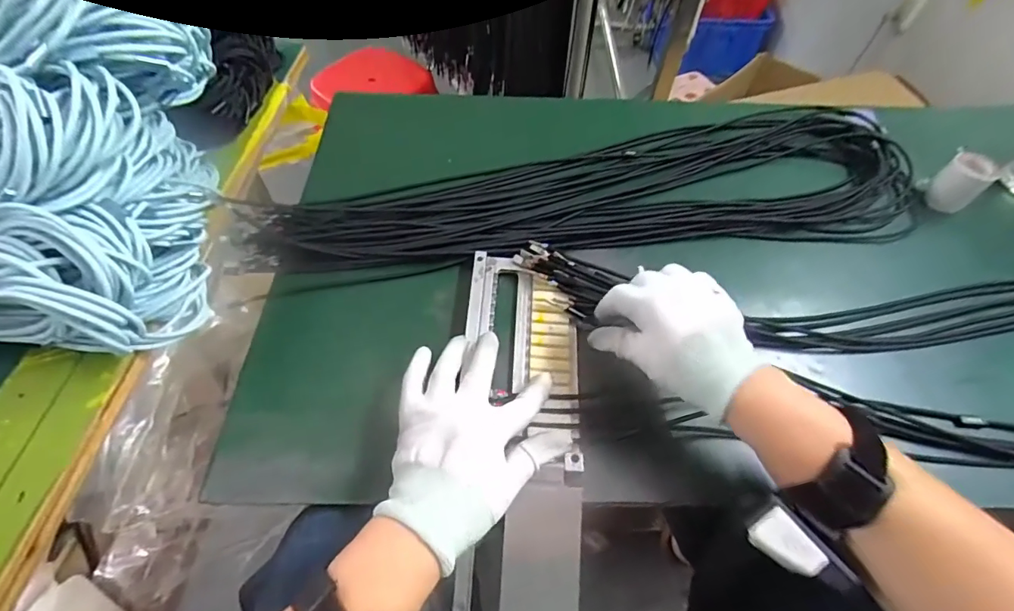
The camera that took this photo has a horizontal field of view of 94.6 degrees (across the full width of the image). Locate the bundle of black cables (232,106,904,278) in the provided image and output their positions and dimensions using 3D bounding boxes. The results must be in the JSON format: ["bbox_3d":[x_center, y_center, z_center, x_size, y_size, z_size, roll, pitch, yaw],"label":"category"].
[{"bbox_3d":[0.101,-0.128,0.521,0.703,0.039,0.172,-5,56,-5],"label":"bundle of black cables"}]

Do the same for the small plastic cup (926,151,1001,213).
[{"bbox_3d":[0.490,-0.133,0.507,0.041,0.052,0.040,1,56,-1],"label":"small plastic cup"}]

